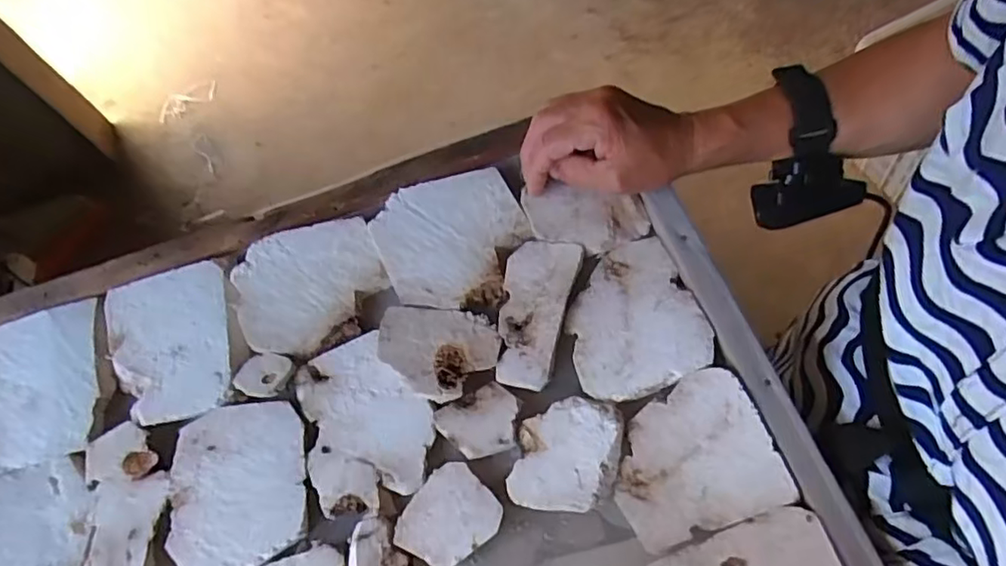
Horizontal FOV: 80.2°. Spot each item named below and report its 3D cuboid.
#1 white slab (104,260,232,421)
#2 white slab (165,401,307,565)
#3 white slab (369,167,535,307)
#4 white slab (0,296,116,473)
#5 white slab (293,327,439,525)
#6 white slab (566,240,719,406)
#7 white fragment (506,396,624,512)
[{"bbox_3d":[-0.244,0.043,0.435,0.089,0.018,0.111,-17,62,0],"label":"white slab"},{"bbox_3d":[-0.175,0.138,0.396,0.087,0.011,0.110,-10,62,3],"label":"white slab"},{"bbox_3d":[-0.038,-0.033,0.444,0.109,0.017,0.102,-18,62,-1],"label":"white slab"},{"bbox_3d":[-0.342,0.075,0.432,0.107,0.015,0.111,-19,62,-2],"label":"white slab"},{"bbox_3d":[-0.094,0.093,0.410,0.084,0.012,0.112,-17,62,-1],"label":"white slab"},{"bbox_3d":[0.085,0.022,0.405,0.087,0.012,0.100,-21,62,-3],"label":"white slab"},{"bbox_3d":[0.041,0.108,0.381,0.064,0.018,0.069,7,65,12],"label":"white fragment"}]

